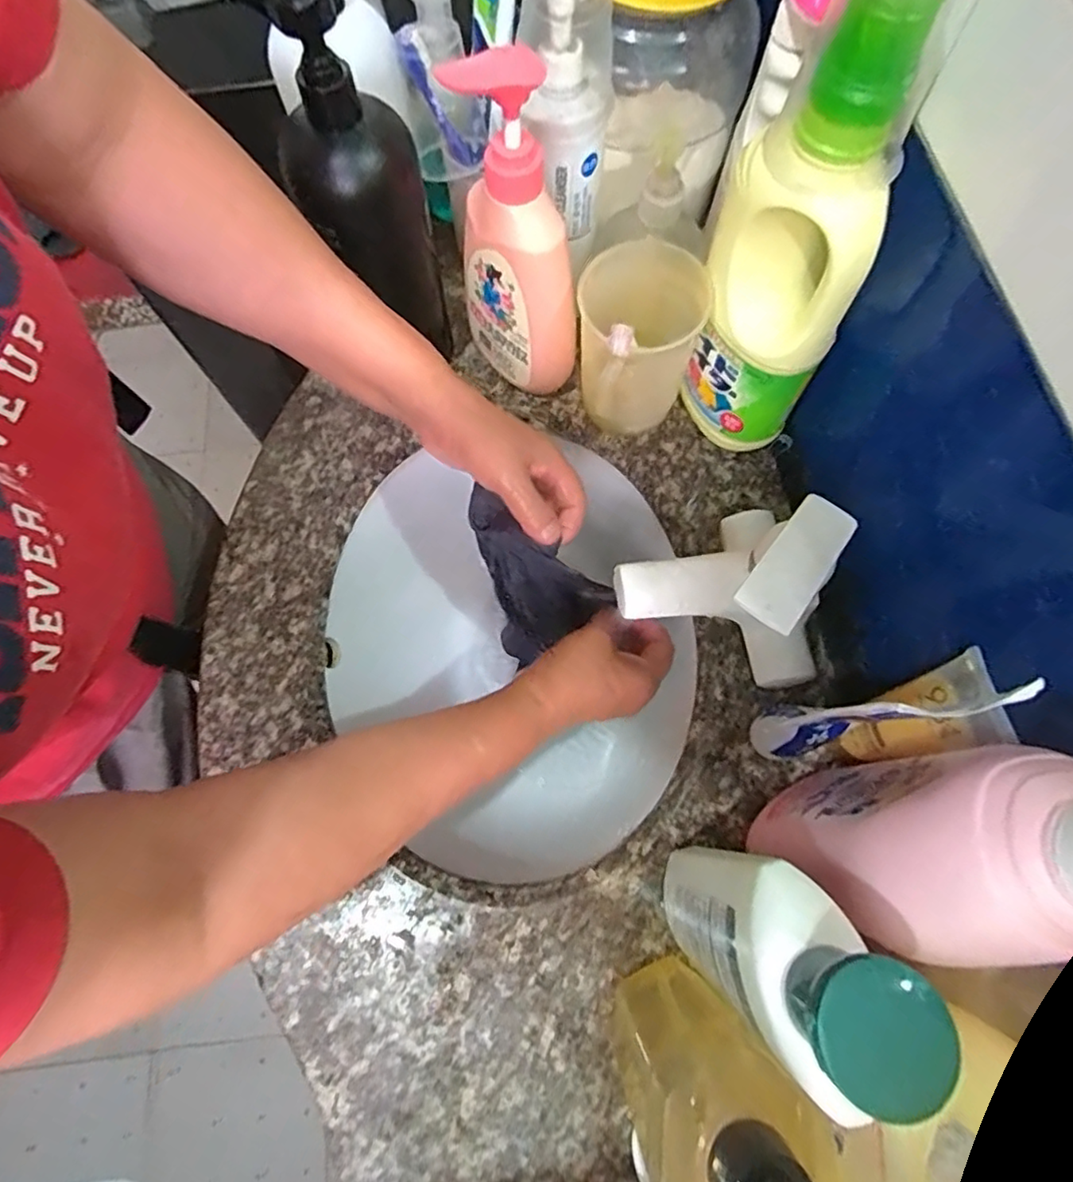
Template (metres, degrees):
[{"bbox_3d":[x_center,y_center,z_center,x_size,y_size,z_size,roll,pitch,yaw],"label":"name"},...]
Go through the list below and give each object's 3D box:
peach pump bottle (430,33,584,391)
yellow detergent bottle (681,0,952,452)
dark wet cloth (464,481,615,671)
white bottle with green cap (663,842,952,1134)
[{"bbox_3d":[-0.014,-0.229,0.415,0.093,0.221,0.045,41,75,14],"label":"peach pump bottle"},{"bbox_3d":[0.149,-0.193,0.372,0.088,0.279,0.070,12,70,5],"label":"yellow detergent bottle"},{"bbox_3d":[-0.010,0.004,0.484,0.118,0.141,0.061,32,73,11],"label":"dark wet cloth"},{"bbox_3d":[0.095,0.156,0.271,0.070,0.225,0.057,41,75,14],"label":"white bottle with green cap"}]

